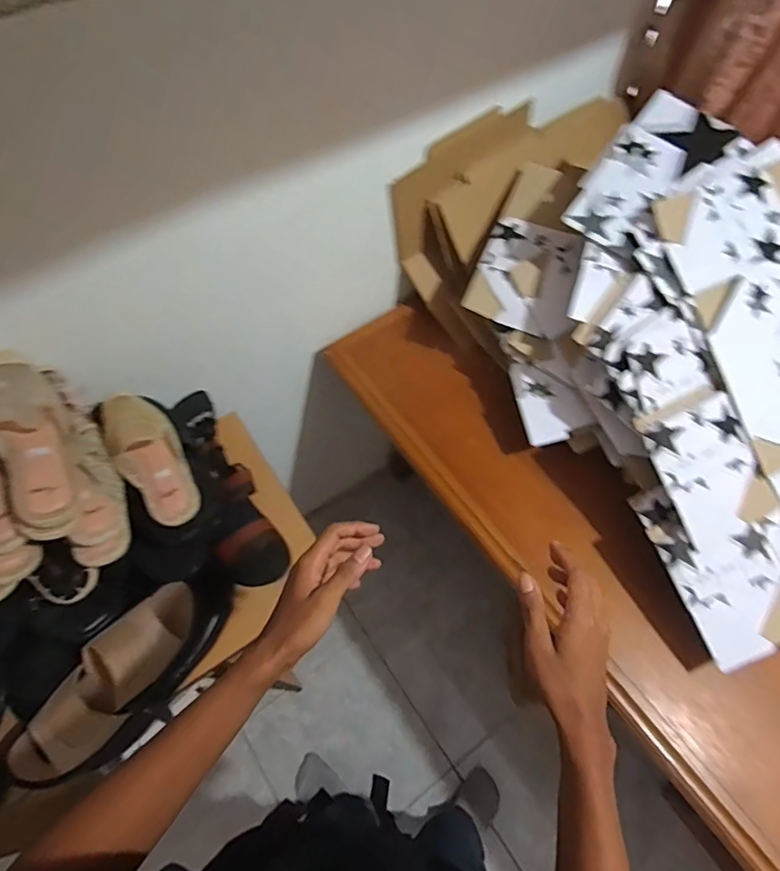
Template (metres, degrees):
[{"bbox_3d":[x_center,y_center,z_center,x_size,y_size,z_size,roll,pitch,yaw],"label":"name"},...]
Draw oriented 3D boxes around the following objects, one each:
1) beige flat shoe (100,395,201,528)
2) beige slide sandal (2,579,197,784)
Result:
[{"bbox_3d":[-0.350,0.014,0.735,0.087,0.075,0.239,-34,66,-17],"label":"beige flat shoe"},{"bbox_3d":[-0.379,0.332,0.704,0.101,0.078,0.285,32,66,17],"label":"beige slide sandal"}]

